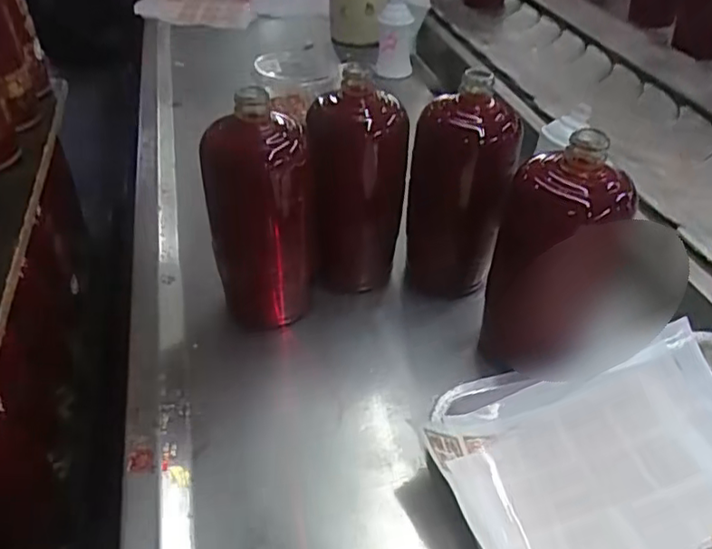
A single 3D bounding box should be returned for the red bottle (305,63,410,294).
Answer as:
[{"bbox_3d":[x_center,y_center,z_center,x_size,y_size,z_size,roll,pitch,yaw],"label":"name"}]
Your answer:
[{"bbox_3d":[0.003,-0.064,0.535,0.081,0.187,0.084,1,39,4],"label":"red bottle"}]

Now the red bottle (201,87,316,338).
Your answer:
[{"bbox_3d":[-0.076,-0.047,0.497,0.081,0.178,0.067,-8,40,-8],"label":"red bottle"}]

